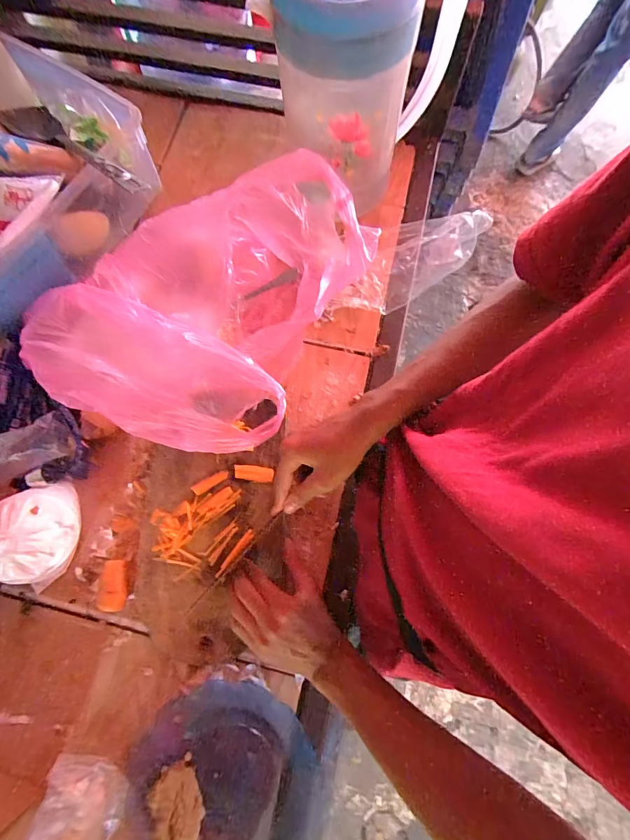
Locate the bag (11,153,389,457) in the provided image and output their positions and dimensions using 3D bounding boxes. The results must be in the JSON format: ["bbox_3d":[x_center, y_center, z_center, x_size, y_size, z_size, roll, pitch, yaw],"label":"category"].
[{"bbox_3d":[-0.125,-0.122,0.455,0.284,0.191,0.311,28,74,6],"label":"bag"}]

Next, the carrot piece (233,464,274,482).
[{"bbox_3d":[-0.076,0.065,0.491,0.048,0.007,0.018,9,73,1],"label":"carrot piece"}]

